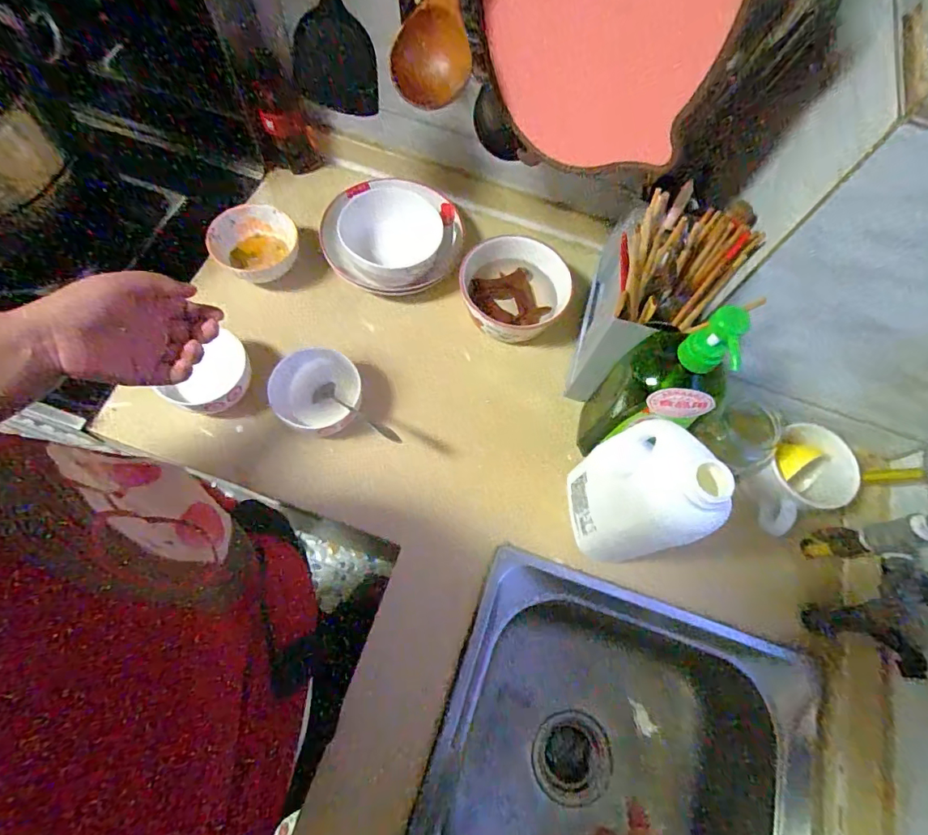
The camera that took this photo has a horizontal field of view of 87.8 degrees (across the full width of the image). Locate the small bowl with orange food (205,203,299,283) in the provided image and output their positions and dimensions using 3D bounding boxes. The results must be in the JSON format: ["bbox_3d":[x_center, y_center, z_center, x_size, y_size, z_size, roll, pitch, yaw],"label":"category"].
[{"bbox_3d":[-0.287,-0.234,0.676,0.114,0.061,0.100,-15,70,-11],"label":"small bowl with orange food"}]

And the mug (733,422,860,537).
[{"bbox_3d":[0.397,0.080,0.583,0.099,0.082,0.126,41,70,11],"label":"mug"}]

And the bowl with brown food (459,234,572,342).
[{"bbox_3d":[0.065,-0.177,0.676,0.140,0.067,0.147,2,68,-4],"label":"bowl with brown food"}]

